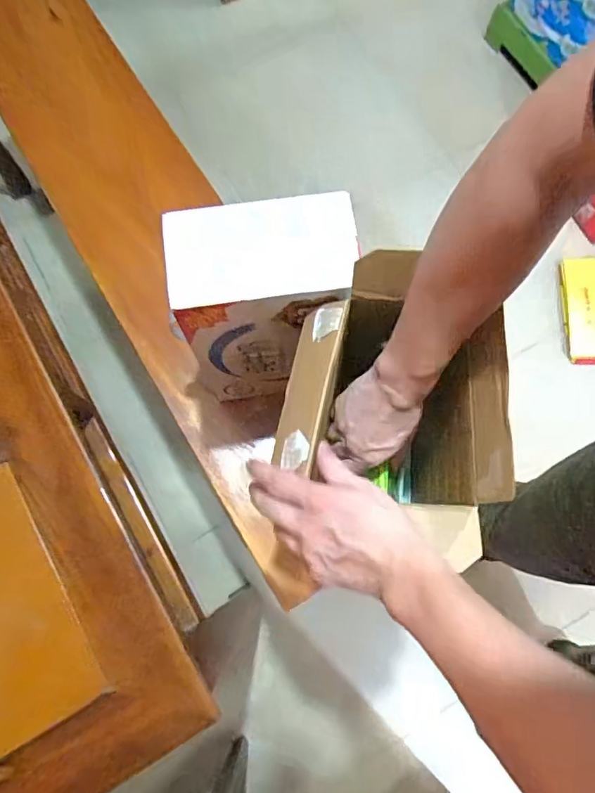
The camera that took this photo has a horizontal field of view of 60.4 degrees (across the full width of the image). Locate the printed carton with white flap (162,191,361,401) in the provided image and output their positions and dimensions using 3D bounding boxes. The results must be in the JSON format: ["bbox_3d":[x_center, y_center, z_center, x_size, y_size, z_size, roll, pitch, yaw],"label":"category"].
[{"bbox_3d":[-0.036,-0.102,0.678,0.190,0.338,0.114,-8,75,-2],"label":"printed carton with white flap"}]

